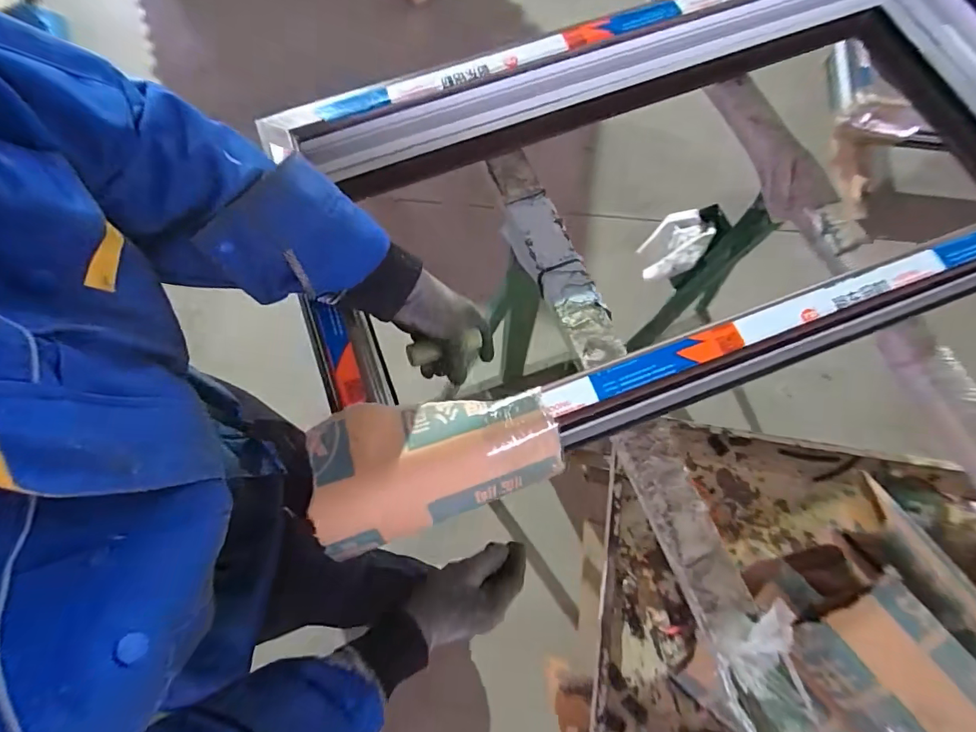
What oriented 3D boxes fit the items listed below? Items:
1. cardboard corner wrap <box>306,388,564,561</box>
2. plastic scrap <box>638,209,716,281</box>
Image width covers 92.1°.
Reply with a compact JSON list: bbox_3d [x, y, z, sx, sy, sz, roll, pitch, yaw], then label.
[{"bbox_3d":[-0.052,0.087,0.454,0.230,0.075,0.116,-19,73,-6],"label":"cardboard corner wrap"},{"bbox_3d":[0.387,-0.249,0.994,0.115,0.106,0.128,35,75,10],"label":"plastic scrap"}]

